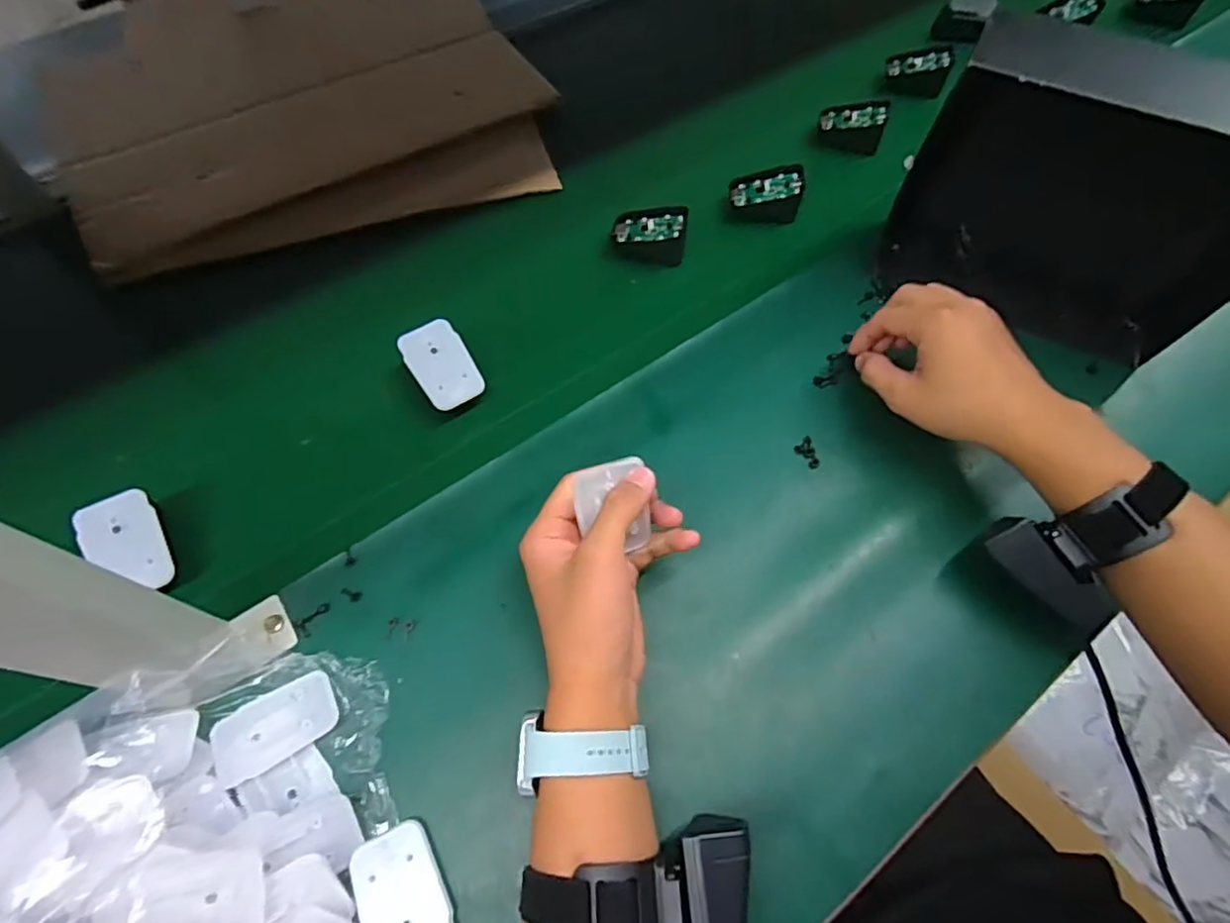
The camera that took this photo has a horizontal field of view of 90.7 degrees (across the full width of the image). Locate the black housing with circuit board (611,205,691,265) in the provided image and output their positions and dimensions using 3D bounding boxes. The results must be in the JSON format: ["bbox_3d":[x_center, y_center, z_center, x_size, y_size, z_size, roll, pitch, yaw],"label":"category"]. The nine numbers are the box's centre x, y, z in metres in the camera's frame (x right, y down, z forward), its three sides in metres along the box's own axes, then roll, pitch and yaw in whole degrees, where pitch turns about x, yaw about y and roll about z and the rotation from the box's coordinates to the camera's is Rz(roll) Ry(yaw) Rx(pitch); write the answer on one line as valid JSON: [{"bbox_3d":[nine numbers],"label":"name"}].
[{"bbox_3d":[0.031,-0.210,0.552,0.067,0.027,0.050,12,63,6],"label":"black housing with circuit board"}]

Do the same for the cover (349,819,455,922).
[{"bbox_3d":[-0.114,0.236,0.326,0.044,0.008,0.068,-24,65,-12],"label":"cover"}]

